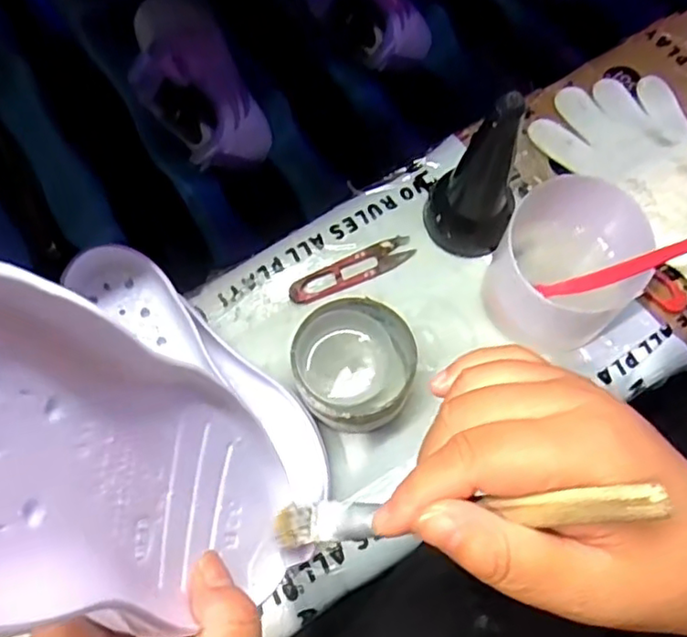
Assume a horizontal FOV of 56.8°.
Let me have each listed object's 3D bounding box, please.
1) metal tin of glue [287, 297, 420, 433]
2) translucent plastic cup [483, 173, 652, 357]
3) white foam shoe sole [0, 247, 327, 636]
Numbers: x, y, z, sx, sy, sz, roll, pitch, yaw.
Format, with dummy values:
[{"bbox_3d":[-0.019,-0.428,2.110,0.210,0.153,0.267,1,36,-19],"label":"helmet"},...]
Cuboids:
[{"bbox_3d":[0.008,0.037,0.438,0.080,0.057,0.086,0,69,1],"label":"metal tin of glue"},{"bbox_3d":[0.153,-0.036,0.434,0.091,0.101,0.097,0,69,1],"label":"translucent plastic cup"},{"bbox_3d":[-0.073,0.048,0.205,0.060,0.251,0.089,-6,73,13],"label":"white foam shoe sole"}]

